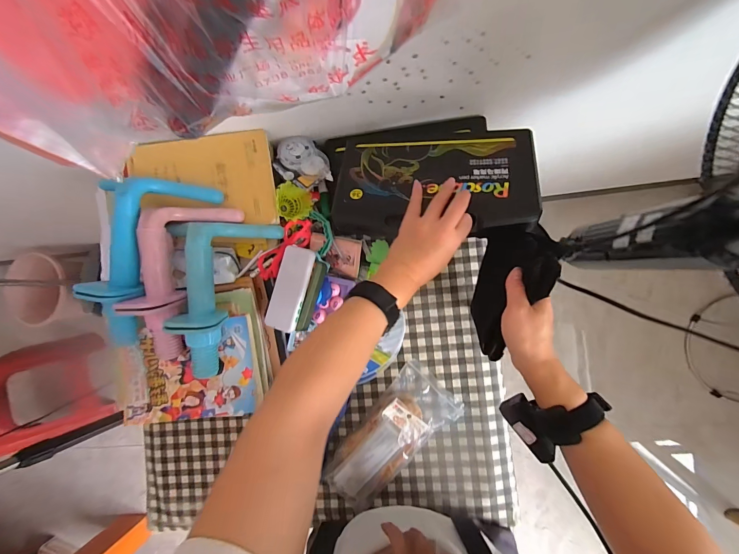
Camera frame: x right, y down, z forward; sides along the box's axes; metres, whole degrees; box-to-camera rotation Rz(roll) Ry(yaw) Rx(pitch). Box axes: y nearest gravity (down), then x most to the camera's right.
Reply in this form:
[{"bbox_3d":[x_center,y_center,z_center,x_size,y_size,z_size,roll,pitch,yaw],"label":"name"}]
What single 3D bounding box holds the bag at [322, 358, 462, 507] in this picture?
[{"bbox_3d":[0.037,0.266,0.533,0.112,0.043,0.237,39,94,7],"label":"bag"}]

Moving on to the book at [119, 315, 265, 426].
[{"bbox_3d":[-0.274,0.144,0.495,0.207,0.016,0.142,-7,91,2],"label":"book"}]

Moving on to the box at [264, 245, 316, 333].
[{"bbox_3d":[-0.123,0.018,0.502,0.051,0.016,0.129,15,94,18],"label":"box"}]

